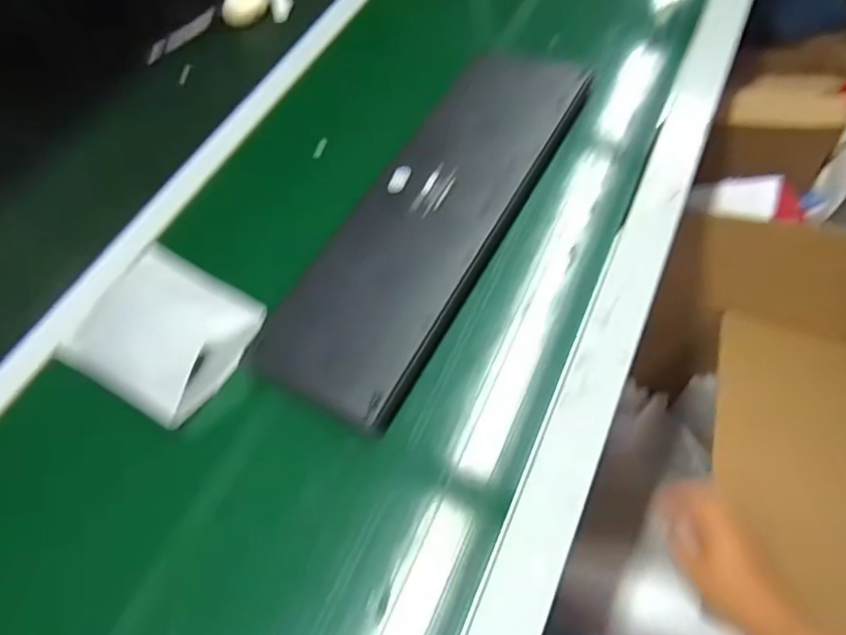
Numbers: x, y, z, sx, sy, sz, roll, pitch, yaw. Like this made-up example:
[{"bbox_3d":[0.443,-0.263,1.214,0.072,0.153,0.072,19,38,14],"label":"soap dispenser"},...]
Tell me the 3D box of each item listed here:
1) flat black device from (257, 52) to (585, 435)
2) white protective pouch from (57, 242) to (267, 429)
[{"bbox_3d":[0.017,-0.105,0.506,0.124,0.024,0.425,24,62,18],"label":"flat black device"},{"bbox_3d":[-0.221,0.008,0.472,0.155,0.019,0.124,26,63,19],"label":"white protective pouch"}]

